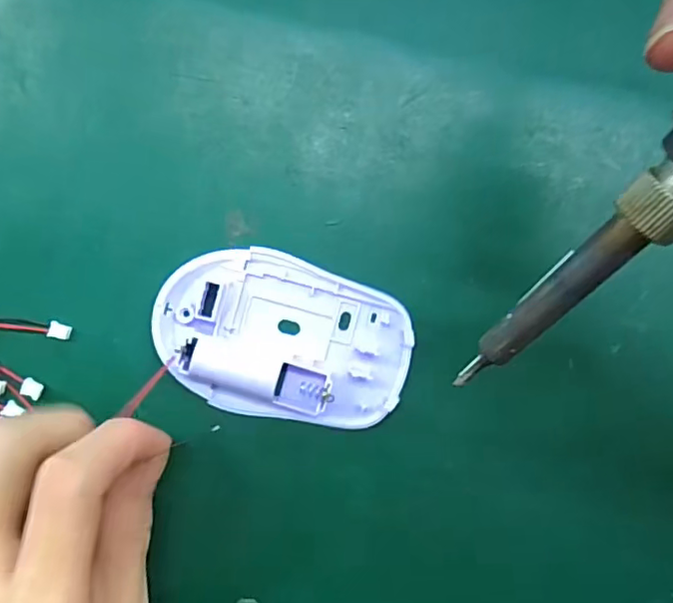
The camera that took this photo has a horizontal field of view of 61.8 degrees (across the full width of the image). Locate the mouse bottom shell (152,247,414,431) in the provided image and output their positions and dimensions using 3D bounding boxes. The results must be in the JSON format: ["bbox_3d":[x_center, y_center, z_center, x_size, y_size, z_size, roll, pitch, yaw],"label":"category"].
[{"bbox_3d":[-0.019,0.015,0.216,0.096,0.016,0.061,10,90,-6],"label":"mouse bottom shell"}]

